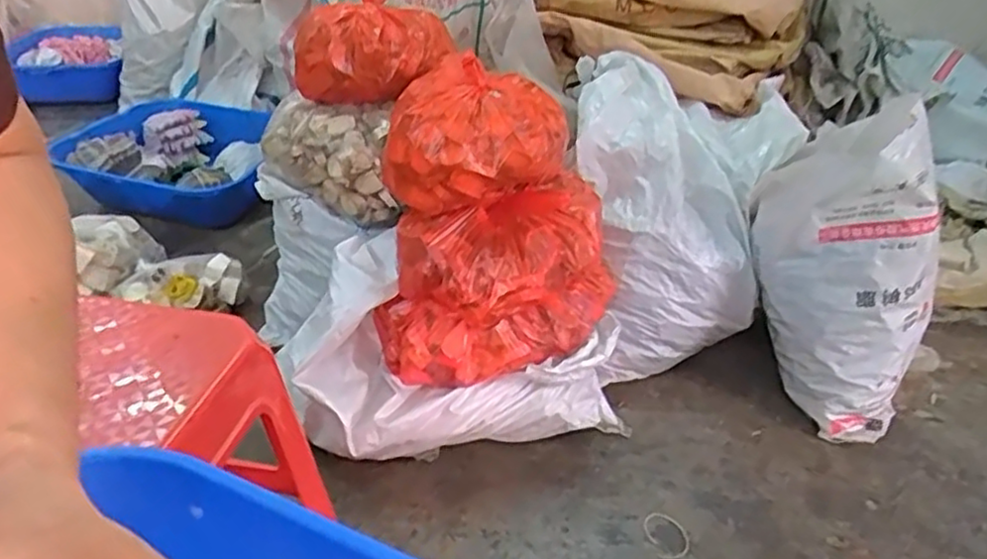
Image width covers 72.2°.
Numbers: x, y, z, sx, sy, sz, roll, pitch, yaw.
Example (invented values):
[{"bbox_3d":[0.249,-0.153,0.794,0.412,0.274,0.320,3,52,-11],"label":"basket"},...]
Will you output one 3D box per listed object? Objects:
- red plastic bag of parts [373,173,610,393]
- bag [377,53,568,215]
[{"bbox_3d":[0.013,0.008,1.153,0.405,0.262,0.221,-13,36,-22],"label":"red plastic bag of parts"},{"bbox_3d":[-0.035,-0.244,1.125,0.302,0.186,0.214,-2,33,-5],"label":"bag"}]

